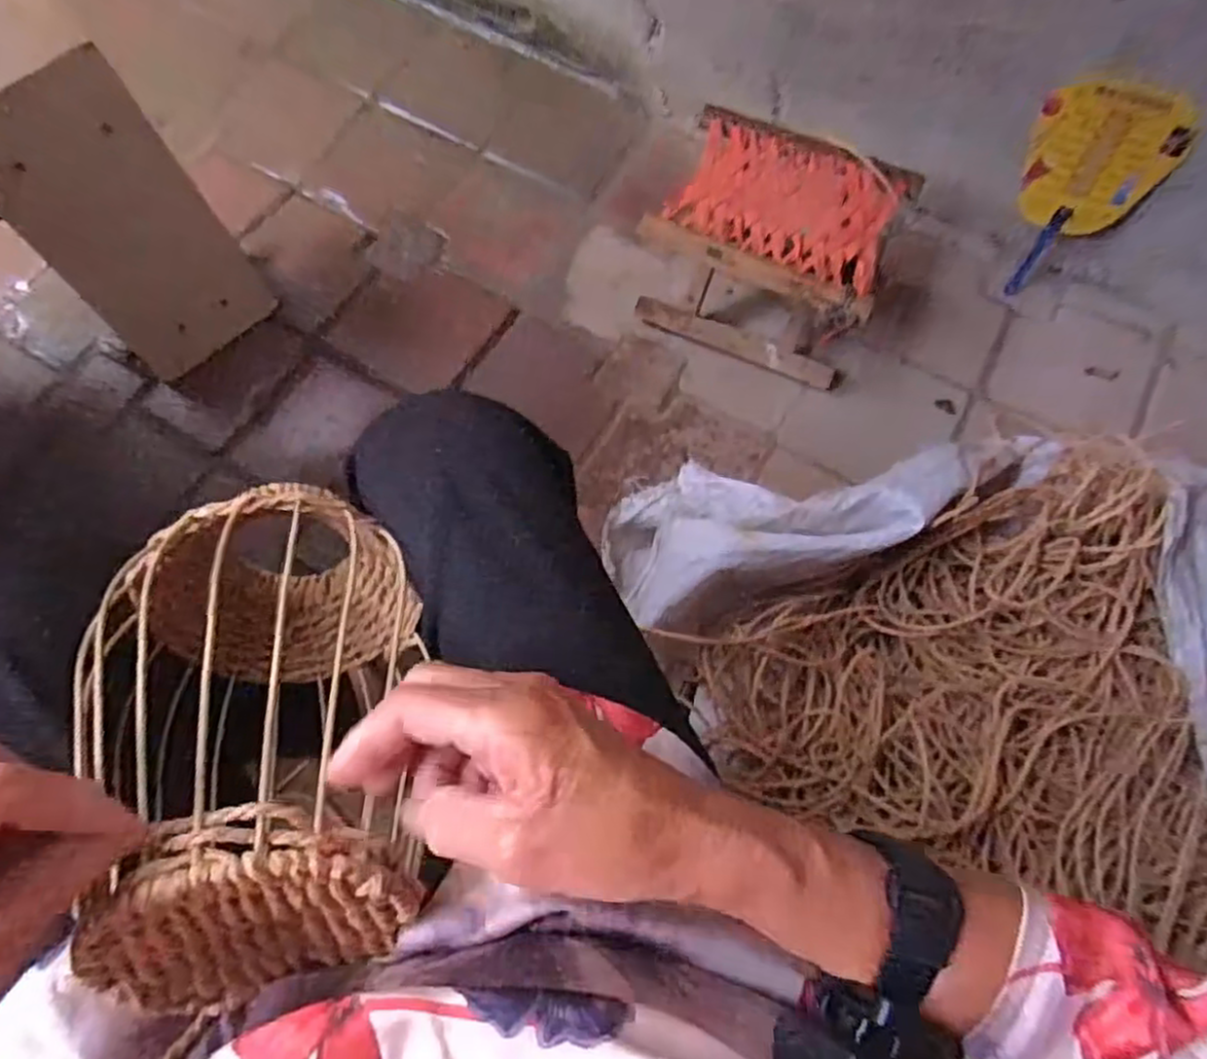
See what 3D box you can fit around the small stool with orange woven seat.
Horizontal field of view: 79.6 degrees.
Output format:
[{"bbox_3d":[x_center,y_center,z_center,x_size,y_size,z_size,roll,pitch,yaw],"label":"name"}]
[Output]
[{"bbox_3d":[0.207,-0.341,0.927,0.276,0.199,0.218,23,72,6],"label":"small stool with orange woven seat"}]

